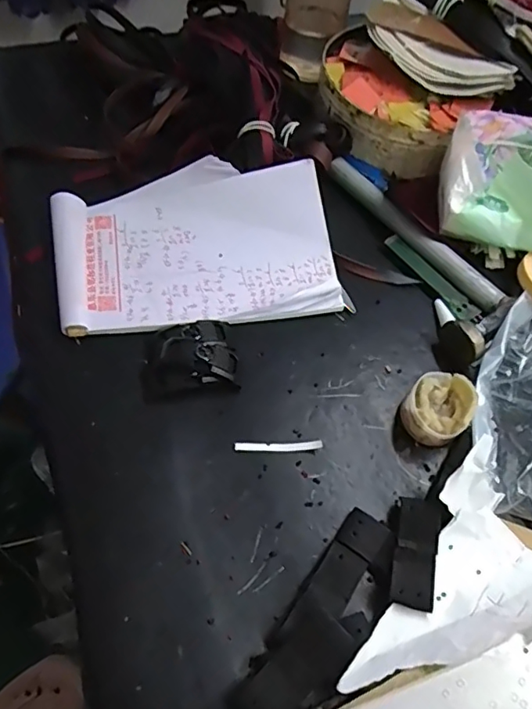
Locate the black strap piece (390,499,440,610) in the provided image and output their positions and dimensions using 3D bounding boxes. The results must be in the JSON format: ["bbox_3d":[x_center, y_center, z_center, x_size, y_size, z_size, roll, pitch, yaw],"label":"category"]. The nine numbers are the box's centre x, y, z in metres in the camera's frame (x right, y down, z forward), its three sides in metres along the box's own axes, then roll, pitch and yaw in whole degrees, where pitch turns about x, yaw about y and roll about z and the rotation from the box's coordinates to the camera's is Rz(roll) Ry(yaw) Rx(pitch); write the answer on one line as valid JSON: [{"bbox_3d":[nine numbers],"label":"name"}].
[{"bbox_3d":[0.091,0.119,0.320,0.025,0.004,0.064,9,53,13],"label":"black strap piece"}]

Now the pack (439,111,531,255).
[{"bbox_3d":[0.224,-0.135,0.435,0.152,0.102,0.053,14,22,5],"label":"pack"}]

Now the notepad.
[{"bbox_3d":[-0.059,-0.092,0.428,0.212,0.049,0.142,-9,59,-9],"label":"notepad"}]

